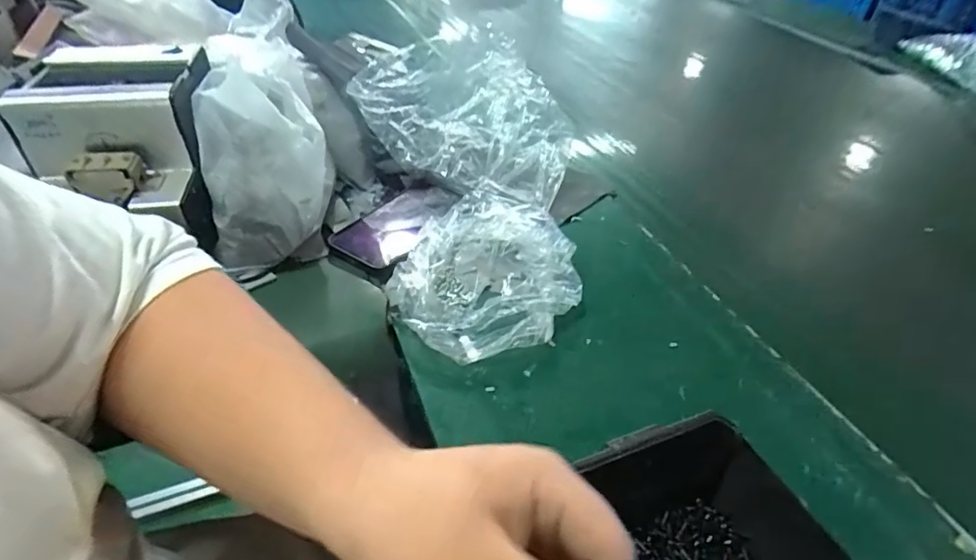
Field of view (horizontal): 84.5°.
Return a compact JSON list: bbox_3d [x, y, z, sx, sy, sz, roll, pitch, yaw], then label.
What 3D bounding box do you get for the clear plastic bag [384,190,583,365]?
[{"bbox_3d":[-0.004,-0.006,0.462,0.147,0.050,0.154,29,47,26],"label":"clear plastic bag"}]

